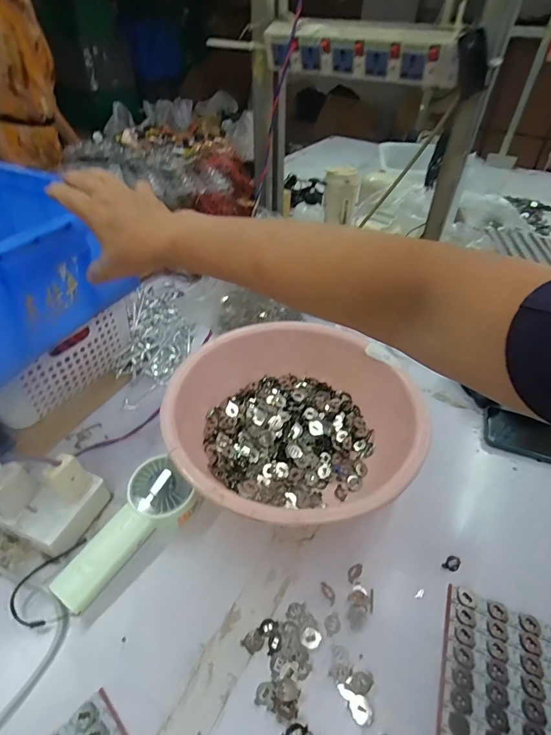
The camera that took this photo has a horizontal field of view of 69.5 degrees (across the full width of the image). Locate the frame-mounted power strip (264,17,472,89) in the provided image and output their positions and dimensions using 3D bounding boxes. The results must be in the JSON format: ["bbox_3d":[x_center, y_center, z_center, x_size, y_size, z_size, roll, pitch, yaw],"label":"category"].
[{"bbox_3d":[0.130,-0.498,0.625,0.309,0.075,0.066,24,46,21],"label":"frame-mounted power strip"}]

